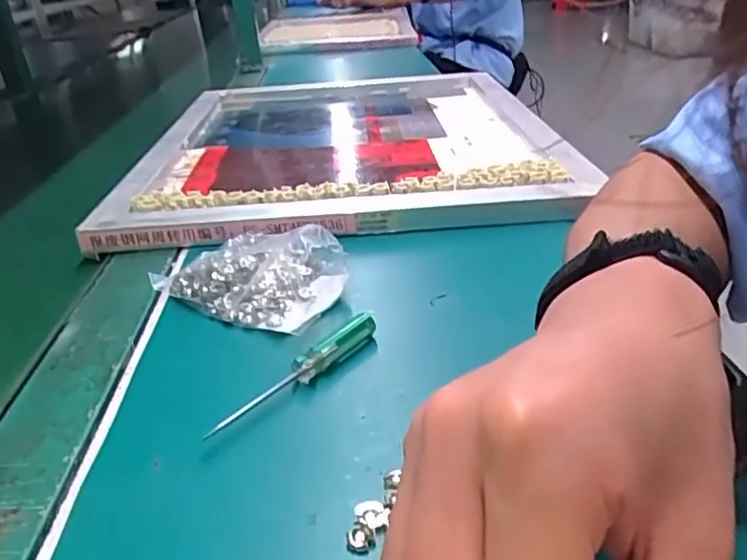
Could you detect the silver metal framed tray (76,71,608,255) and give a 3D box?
[{"bbox_3d":[-0.024,-0.157,0.697,0.404,0.033,0.495,-7,28,1],"label":"silver metal framed tray"}]

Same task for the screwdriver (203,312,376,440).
[{"bbox_3d":[-0.039,0.046,0.324,0.013,0.014,0.113,19,38,39],"label":"screwdriver"}]

